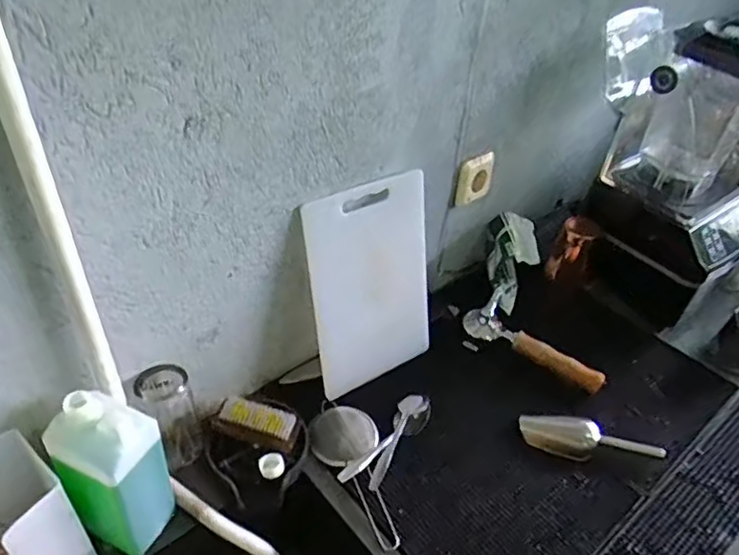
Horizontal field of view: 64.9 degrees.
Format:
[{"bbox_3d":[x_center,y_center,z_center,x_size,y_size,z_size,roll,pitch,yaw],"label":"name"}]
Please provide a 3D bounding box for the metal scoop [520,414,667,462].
[{"bbox_3d":[0.304,0.223,0.803,0.183,0.029,0.057,7,39,1],"label":"metal scoop"}]

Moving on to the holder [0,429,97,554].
[{"bbox_3d":[-0.336,0.244,0.576,0.093,0.163,0.070,30,45,27],"label":"holder"}]

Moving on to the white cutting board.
[{"bbox_3d":[0.010,0.008,0.809,0.194,0.284,0.016,-22,28,-27],"label":"white cutting board"}]

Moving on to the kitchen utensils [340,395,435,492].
[{"bbox_3d":[0.030,0.216,0.778,0.047,0.018,0.170,26,43,23],"label":"kitchen utensils"}]

